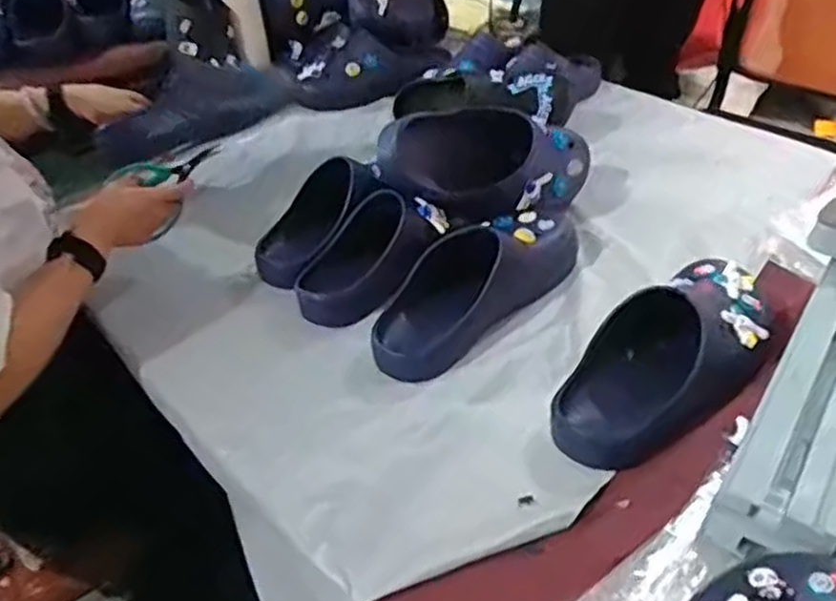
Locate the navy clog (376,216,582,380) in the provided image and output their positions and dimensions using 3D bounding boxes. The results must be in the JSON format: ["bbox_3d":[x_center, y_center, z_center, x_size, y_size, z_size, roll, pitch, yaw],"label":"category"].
[{"bbox_3d":[0.066,-0.026,0.837,0.102,0.098,0.300,29,49,36],"label":"navy clog"}]

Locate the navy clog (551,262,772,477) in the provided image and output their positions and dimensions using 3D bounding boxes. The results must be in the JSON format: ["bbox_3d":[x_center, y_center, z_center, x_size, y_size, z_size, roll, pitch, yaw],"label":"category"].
[{"bbox_3d":[0.246,0.045,0.719,0.292,0.089,0.117,-30,44,-29],"label":"navy clog"}]

